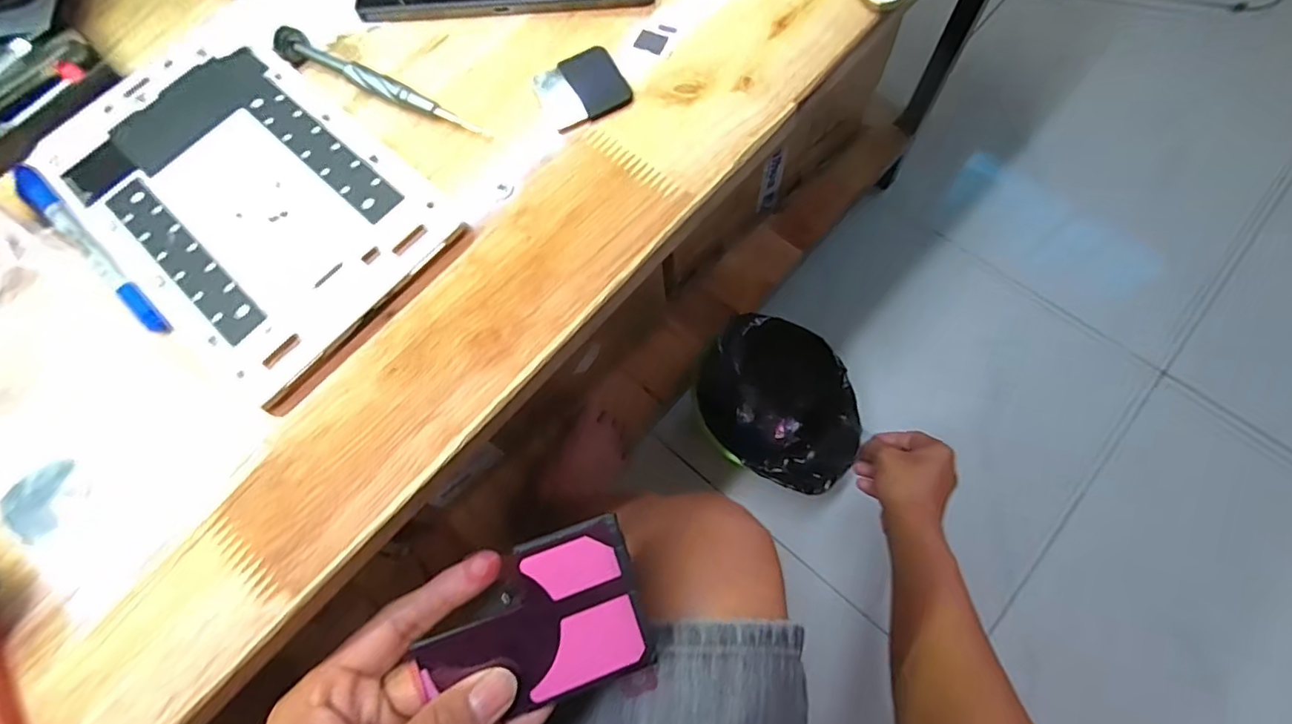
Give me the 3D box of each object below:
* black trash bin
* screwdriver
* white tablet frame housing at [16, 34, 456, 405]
[{"bbox_3d":[0.173,0.072,0.819,0.187,0.203,0.222,-20,73,-4],"label":"black trash bin"},{"bbox_3d":[-0.132,-0.138,0.291,0.123,0.010,0.013,27,76,10],"label":"screwdriver"},{"bbox_3d":[-0.192,-0.082,0.278,0.193,0.004,0.118,40,78,13],"label":"white tablet frame housing"}]

